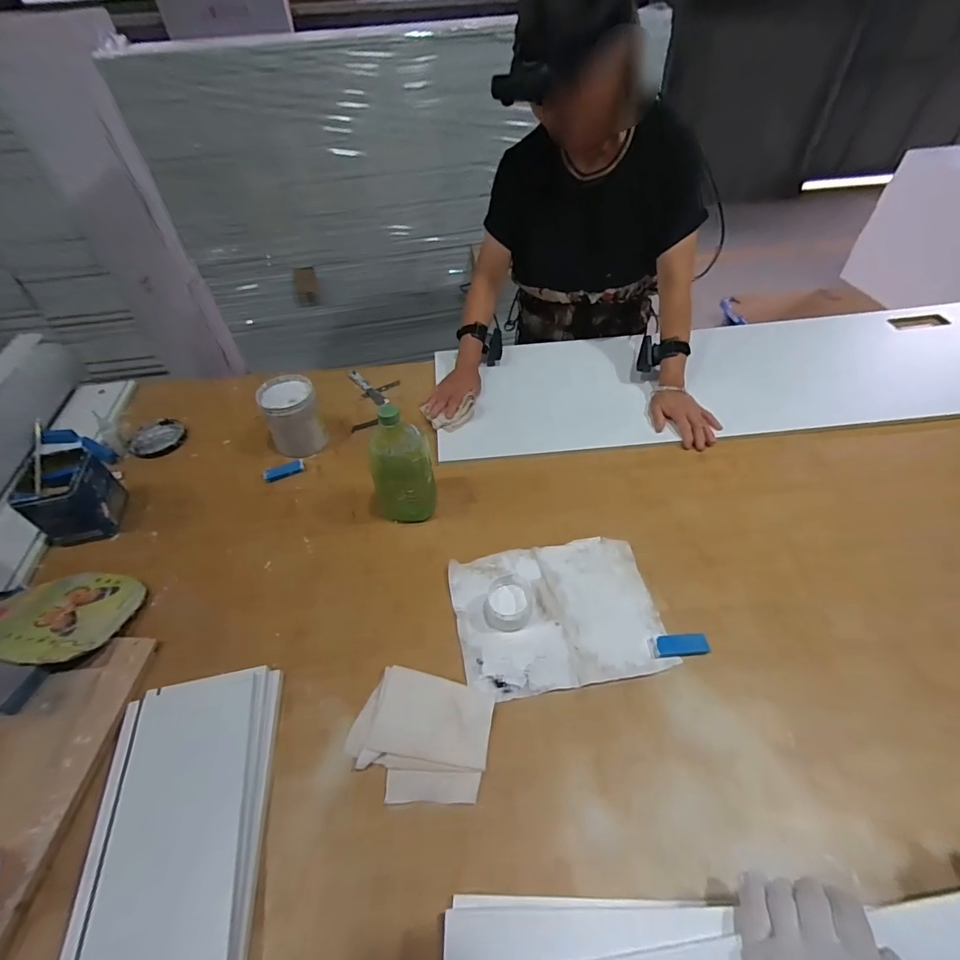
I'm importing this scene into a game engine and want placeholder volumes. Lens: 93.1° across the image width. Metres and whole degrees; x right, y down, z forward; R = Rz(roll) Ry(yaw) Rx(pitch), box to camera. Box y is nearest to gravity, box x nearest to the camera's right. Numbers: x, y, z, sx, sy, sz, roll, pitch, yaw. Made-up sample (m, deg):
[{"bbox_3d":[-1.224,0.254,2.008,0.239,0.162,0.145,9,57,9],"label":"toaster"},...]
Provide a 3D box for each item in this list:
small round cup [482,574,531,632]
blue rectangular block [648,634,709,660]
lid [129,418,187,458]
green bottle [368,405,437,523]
[{"bbox_3d":[0.040,0.170,0.631,0.064,0.037,0.066,-2,49,2],"label":"small round cup"},{"bbox_3d":[0.258,0.215,0.591,0.076,0.011,0.026,-6,49,-2],"label":"blue rectangular block"},{"bbox_3d":[-0.637,-0.081,0.904,0.099,0.017,0.101,-2,49,2],"label":"lid"},{"bbox_3d":[-0.120,-0.017,0.689,0.092,0.208,0.057,2,49,5],"label":"green bottle"}]

